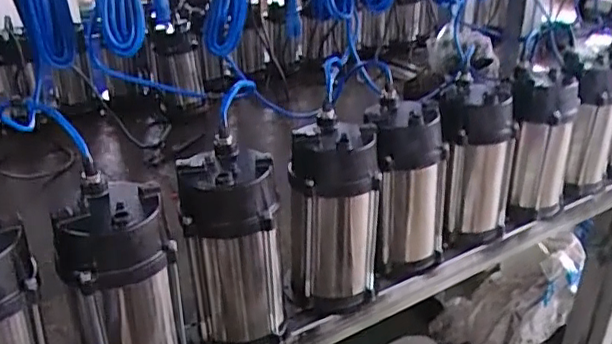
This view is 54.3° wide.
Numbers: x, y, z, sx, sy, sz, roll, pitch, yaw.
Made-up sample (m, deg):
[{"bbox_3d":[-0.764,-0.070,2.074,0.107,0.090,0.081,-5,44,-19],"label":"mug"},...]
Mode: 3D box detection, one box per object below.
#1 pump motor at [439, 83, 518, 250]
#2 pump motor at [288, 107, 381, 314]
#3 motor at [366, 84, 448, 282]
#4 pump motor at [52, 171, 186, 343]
[{"bbox_3d":[0.277,-0.008,0.986,0.121,0.253,0.098,8,27,17],"label":"pump motor"},{"bbox_3d":[0.040,0.063,0.855,0.121,0.251,0.107,1,26,3],"label":"pump motor"},{"bbox_3d":[0.153,0.029,0.931,0.122,0.256,0.119,1,26,3],"label":"motor"},{"bbox_3d":[-0.206,0.151,0.687,0.121,0.260,0.105,-12,28,-22],"label":"pump motor"}]

